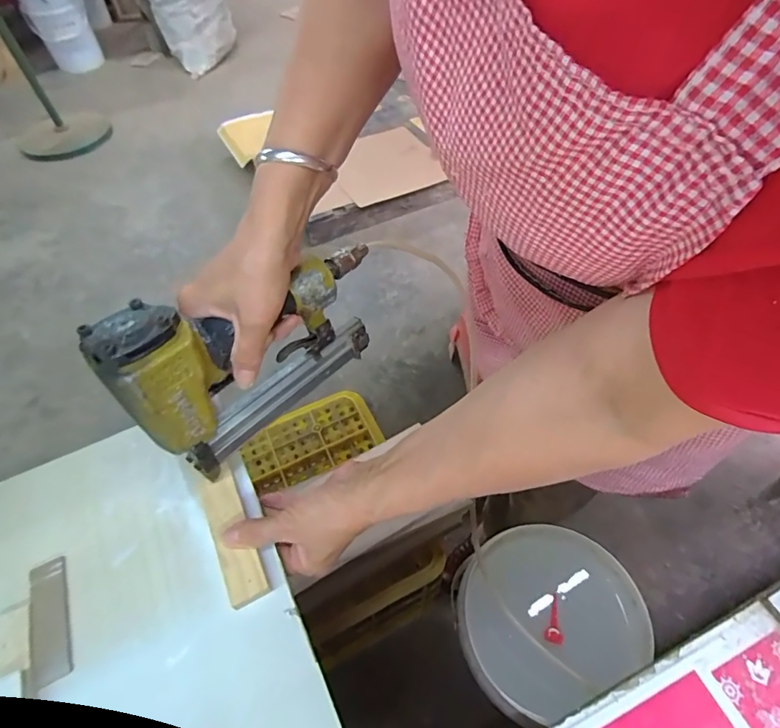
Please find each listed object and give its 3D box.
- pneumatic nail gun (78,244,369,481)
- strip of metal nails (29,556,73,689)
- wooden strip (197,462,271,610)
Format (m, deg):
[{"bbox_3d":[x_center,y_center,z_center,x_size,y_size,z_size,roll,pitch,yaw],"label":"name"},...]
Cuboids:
[{"bbox_3d":[-0.106,-0.024,0.386,0.060,0.166,0.228,36,65,22],"label":"pneumatic nail gun"},{"bbox_3d":[-0.270,0.201,0.355,0.026,0.011,0.091,-22,55,-13],"label":"strip of metal nails"},{"bbox_3d":[-0.136,0.142,0.385,0.030,0.009,0.120,-24,57,-14],"label":"wooden strip"}]

